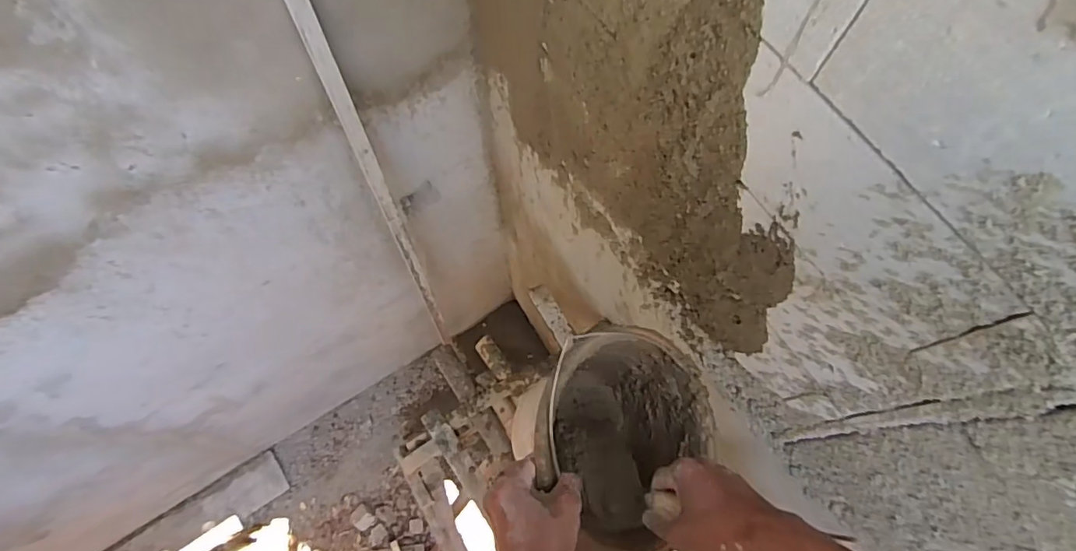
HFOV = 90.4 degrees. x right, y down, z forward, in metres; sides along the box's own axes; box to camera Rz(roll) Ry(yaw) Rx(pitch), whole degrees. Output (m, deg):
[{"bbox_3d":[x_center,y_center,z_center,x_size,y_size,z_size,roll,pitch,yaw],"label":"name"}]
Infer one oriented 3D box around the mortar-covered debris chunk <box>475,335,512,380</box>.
[{"bbox_3d":[-0.133,0.251,1.623,0.056,0.031,0.140,-34,73,-12],"label":"mortar-covered debris chunk"}]

